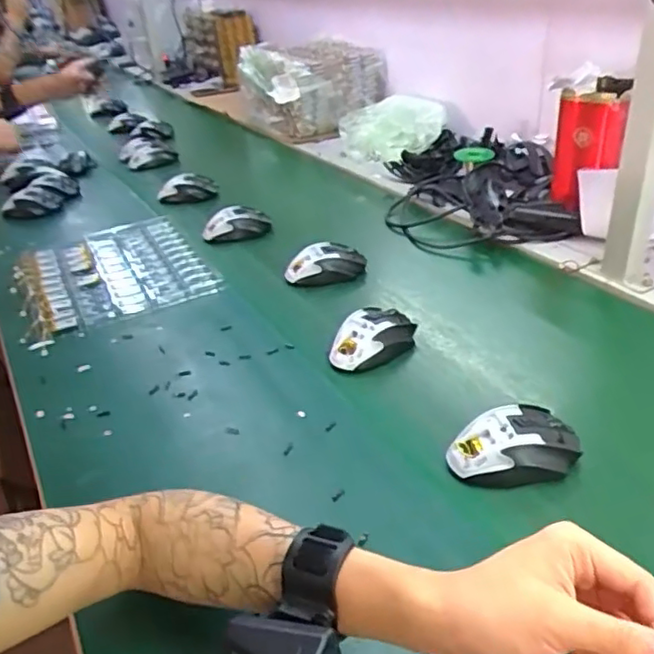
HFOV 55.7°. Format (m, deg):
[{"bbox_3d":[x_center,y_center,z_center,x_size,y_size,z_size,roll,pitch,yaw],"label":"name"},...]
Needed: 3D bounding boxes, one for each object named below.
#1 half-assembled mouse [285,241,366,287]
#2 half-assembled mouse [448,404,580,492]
[{"bbox_3d":[-0.003,-0.091,0.889,0.113,0.039,0.059,-11,33,-9],"label":"half-assembled mouse"},{"bbox_3d":[0.167,0.106,0.554,0.116,0.038,0.067,-8,32,-4],"label":"half-assembled mouse"}]

